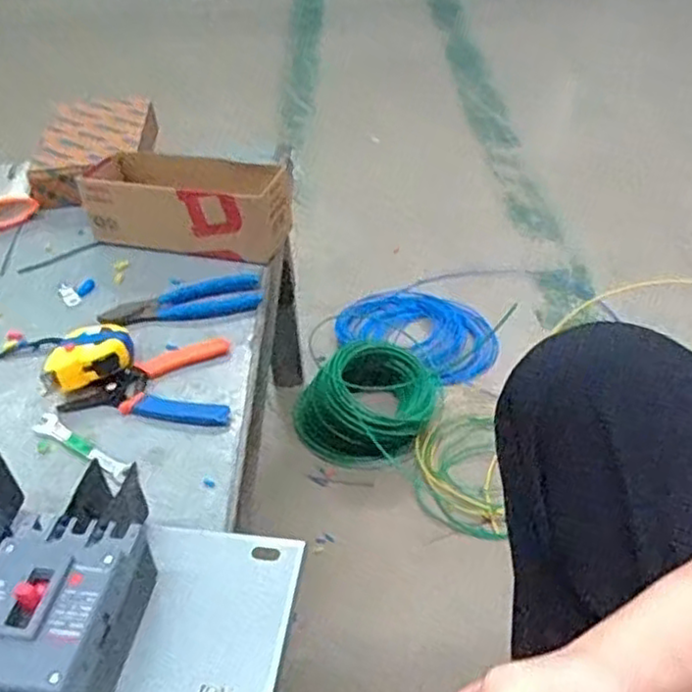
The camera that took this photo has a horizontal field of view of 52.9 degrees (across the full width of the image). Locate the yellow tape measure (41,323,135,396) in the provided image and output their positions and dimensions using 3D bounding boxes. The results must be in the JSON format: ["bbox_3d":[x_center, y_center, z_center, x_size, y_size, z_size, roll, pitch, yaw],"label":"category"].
[{"bbox_3d":[-0.233,0.008,0.636,0.079,0.035,0.069,-14,40,-11],"label":"yellow tape measure"}]

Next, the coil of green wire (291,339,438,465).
[{"bbox_3d":[0.034,0.080,1.127,0.199,0.118,0.188,-3,39,2],"label":"coil of green wire"}]

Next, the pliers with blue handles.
[{"bbox_3d":[-0.167,-0.048,0.713,0.156,0.011,0.060,-10,40,-7],"label":"pliers with blue handles"}]

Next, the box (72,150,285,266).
[{"bbox_3d":[-0.176,-0.164,0.802,0.234,0.079,0.102,9,41,16],"label":"box"}]

